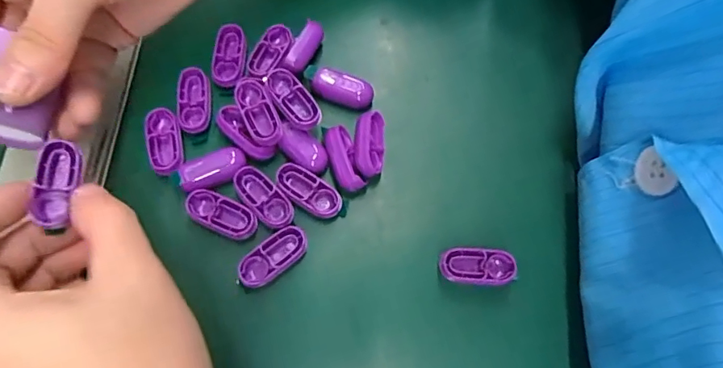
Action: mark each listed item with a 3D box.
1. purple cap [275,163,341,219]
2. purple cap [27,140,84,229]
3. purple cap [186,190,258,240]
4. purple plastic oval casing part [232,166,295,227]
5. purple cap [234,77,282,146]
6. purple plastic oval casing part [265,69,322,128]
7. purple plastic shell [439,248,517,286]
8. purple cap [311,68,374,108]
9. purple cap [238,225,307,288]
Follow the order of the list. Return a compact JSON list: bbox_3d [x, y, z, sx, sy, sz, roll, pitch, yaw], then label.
[{"bbox_3d":[-0.026,0.004,0.230,0.034,0.007,0.017,34,74,11],"label":"purple cap"},{"bbox_3d":[-0.117,0.001,0.188,0.014,0.012,0.033,11,90,4],"label":"purple cap"},{"bbox_3d":[-0.065,0.014,0.224,0.034,0.006,0.016,22,72,7],"label":"purple cap"},{"bbox_3d":[-0.046,0.007,0.228,0.016,0.008,0.033,-42,76,-14],"label":"purple plastic oval casing part"},{"bbox_3d":[-0.050,-0.034,0.234,0.016,0.013,0.033,-21,72,-8],"label":"purple cap"},{"bbox_3d":[-0.034,-0.041,0.236,0.015,0.013,0.034,-40,75,-13],"label":"purple plastic oval casing part"},{"bbox_3d":[0.053,0.038,0.221,0.034,0.005,0.016,2,70,0],"label":"purple plastic shell"},{"bbox_3d":[-0.010,-0.049,0.249,0.031,0.010,0.014,14,71,4],"label":"purple cap"},{"bbox_3d":[-0.040,0.033,0.218,0.034,0.004,0.016,-38,75,-13],"label":"purple cap"}]

